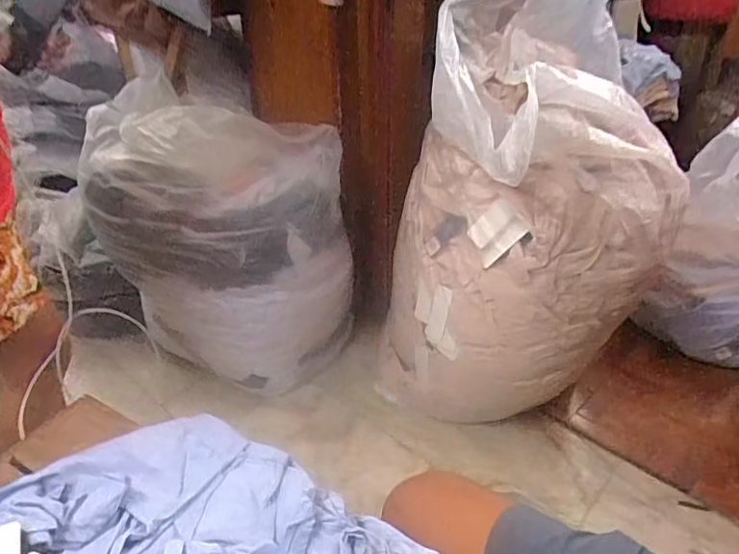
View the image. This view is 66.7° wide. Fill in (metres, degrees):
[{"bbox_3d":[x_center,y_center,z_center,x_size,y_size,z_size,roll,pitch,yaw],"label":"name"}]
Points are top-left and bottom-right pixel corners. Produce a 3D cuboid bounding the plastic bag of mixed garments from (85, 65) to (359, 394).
[{"bbox_3d":[-0.316,-0.080,1.335,0.499,0.621,0.313,10,36,15],"label":"plastic bag of mixed garments"}]

